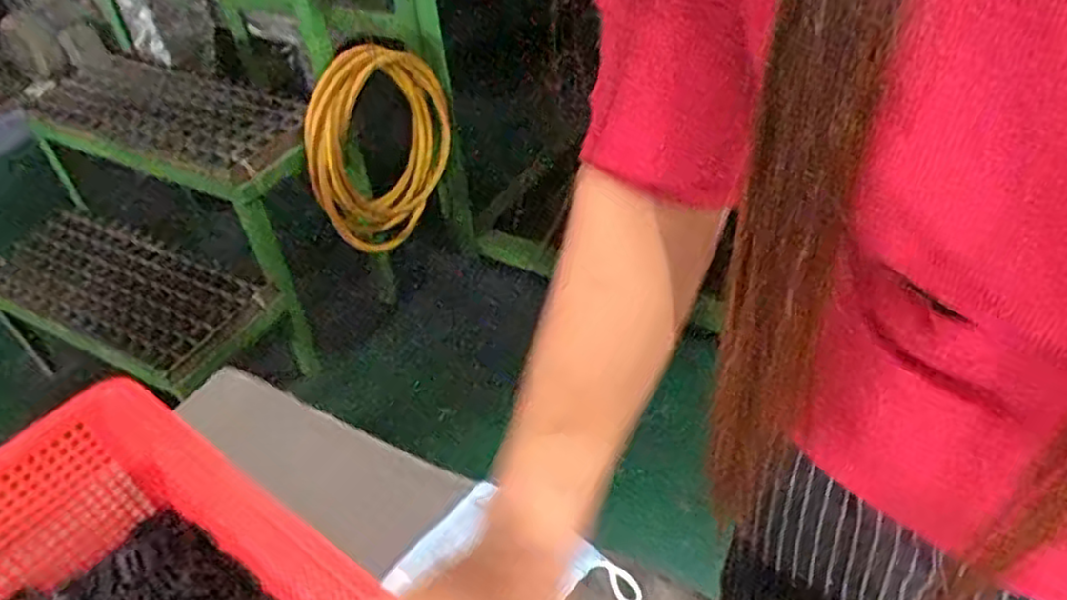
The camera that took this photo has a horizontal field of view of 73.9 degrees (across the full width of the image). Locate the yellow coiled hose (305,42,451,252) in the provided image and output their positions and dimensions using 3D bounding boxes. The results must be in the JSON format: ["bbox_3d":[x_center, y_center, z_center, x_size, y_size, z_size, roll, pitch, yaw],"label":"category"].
[{"bbox_3d":[-0.288,-0.299,1.403,0.055,0.382,0.358,21,50,25],"label":"yellow coiled hose"}]

